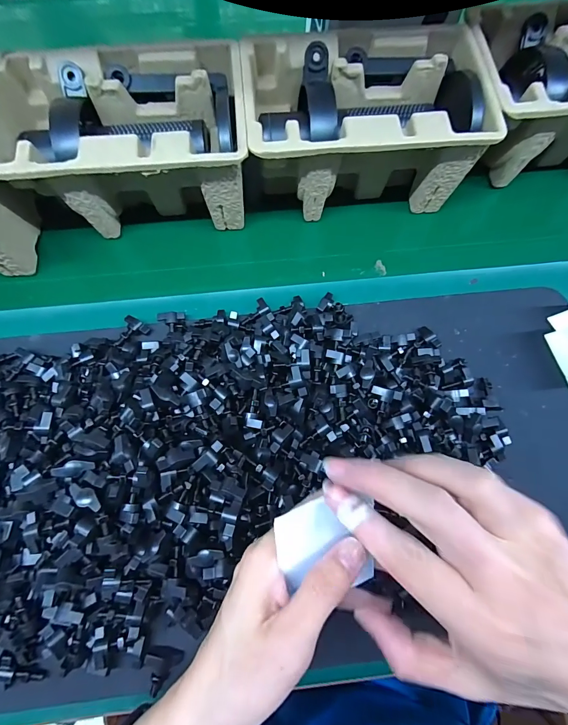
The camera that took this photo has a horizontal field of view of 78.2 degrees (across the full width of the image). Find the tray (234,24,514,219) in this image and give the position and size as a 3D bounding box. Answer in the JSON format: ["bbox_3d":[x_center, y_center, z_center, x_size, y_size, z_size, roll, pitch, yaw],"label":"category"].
[{"bbox_3d":[0.077,-0.234,0.367,0.224,0.114,0.140,-6,70,-2],"label":"tray"}]

